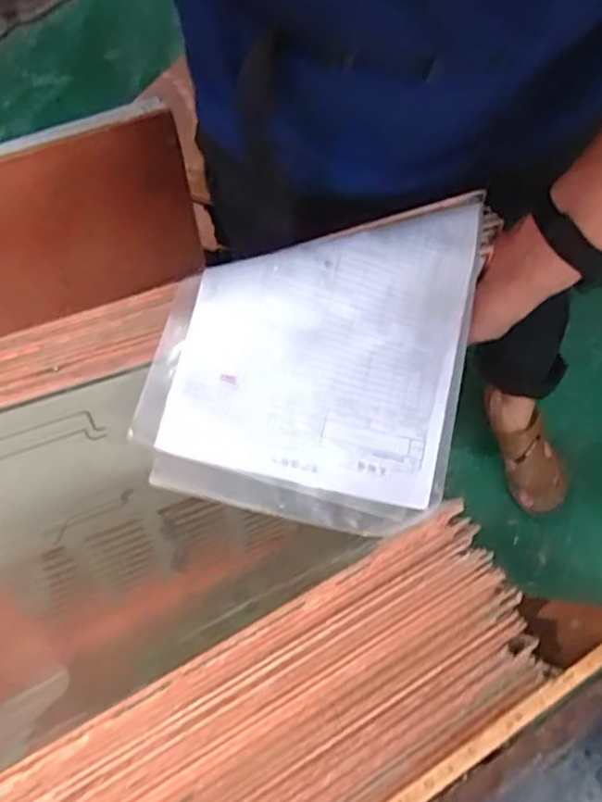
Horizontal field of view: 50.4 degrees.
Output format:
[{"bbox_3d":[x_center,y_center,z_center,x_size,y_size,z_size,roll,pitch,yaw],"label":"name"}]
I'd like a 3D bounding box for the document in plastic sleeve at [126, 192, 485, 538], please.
[{"bbox_3d":[0.016,-0.048,0.484,0.223,0.034,0.272,17,85,-13],"label":"document in plastic sleeve"}]

